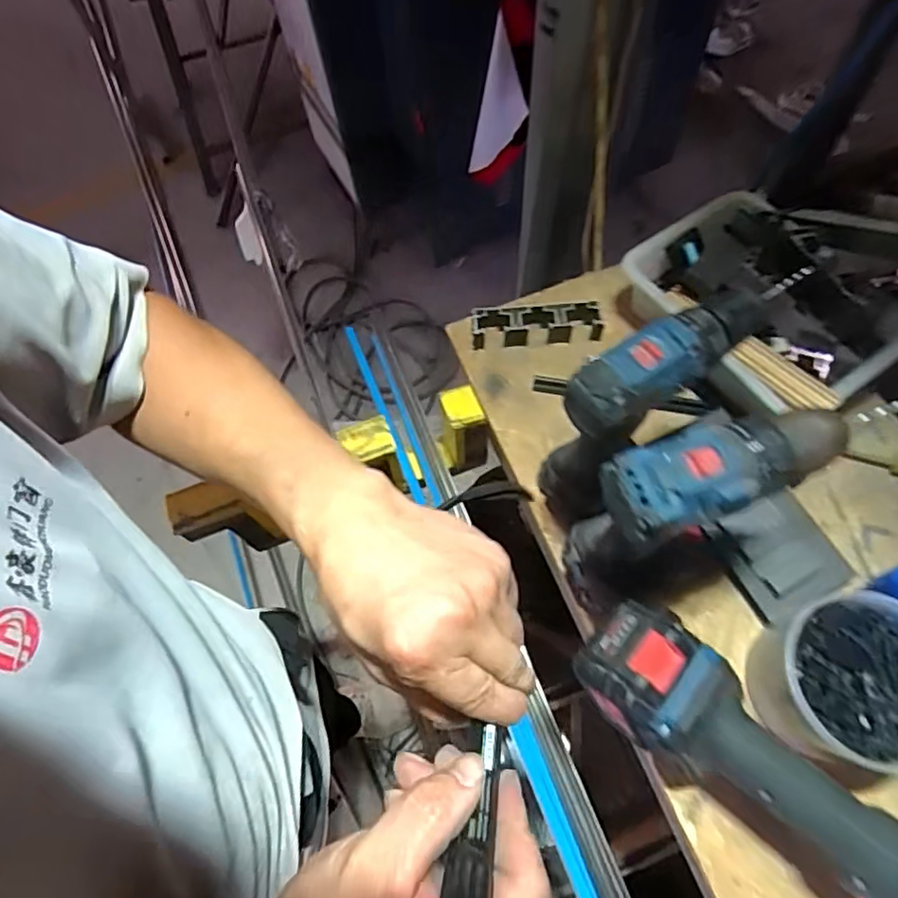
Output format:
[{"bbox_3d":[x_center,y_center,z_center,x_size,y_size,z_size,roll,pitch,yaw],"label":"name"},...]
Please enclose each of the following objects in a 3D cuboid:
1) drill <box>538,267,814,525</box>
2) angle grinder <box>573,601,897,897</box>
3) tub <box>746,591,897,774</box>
[{"bbox_3d":[0.168,-0.033,0.474,0.188,0.202,0.069,-25,67,-8],"label":"drill"},{"bbox_3d":[0.250,0.254,0.397,0.379,0.110,0.083,40,73,18],"label":"angle grinder"},{"bbox_3d":[0.302,0.174,0.448,0.117,0.072,0.115,-1,65,2],"label":"tub"}]

